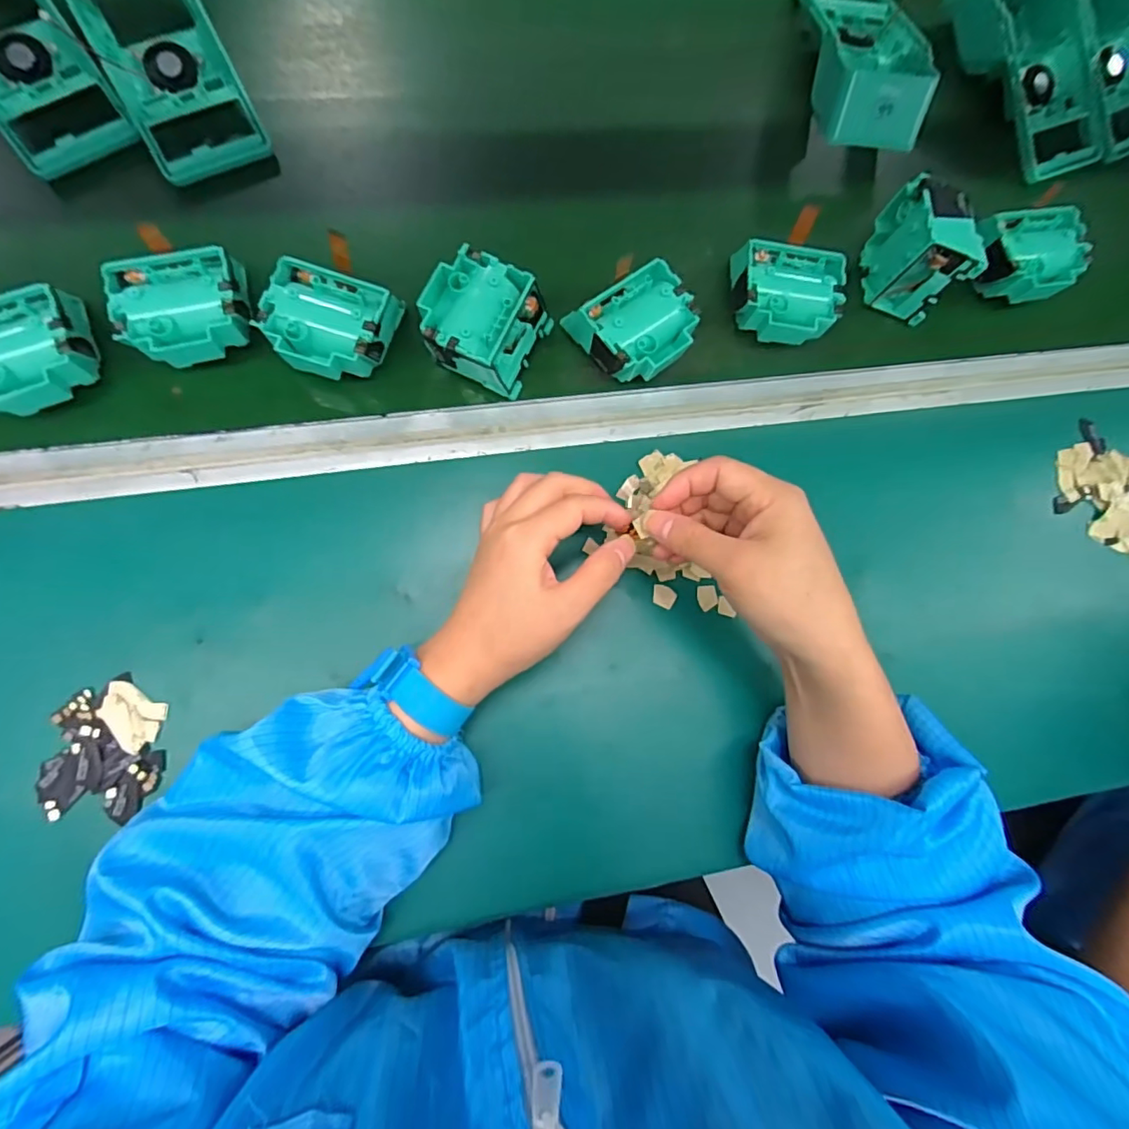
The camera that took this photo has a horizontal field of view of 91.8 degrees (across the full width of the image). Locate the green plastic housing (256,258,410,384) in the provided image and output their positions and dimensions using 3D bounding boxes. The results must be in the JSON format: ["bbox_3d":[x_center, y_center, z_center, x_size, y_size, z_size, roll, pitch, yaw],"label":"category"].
[{"bbox_3d":[-0.160,-0.163,0.373,0.077,0.037,0.073,17,81,-4],"label":"green plastic housing"}]

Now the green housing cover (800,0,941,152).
[{"bbox_3d":[0.247,-0.422,0.451,0.089,0.058,0.180,3,82,-6],"label":"green housing cover"}]

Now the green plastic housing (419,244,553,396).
[{"bbox_3d":[-0.058,-0.169,0.382,0.079,0.034,0.076,25,82,-4],"label":"green plastic housing"}]

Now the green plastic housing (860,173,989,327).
[{"bbox_3d":[0.262,-0.234,0.410,0.035,0.079,0.079,-4,85,-7],"label":"green plastic housing"}]

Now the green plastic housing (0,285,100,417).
[{"bbox_3d":[-0.344,-0.133,0.350,0.077,0.037,0.069,-22,86,-9],"label":"green plastic housing"}]

